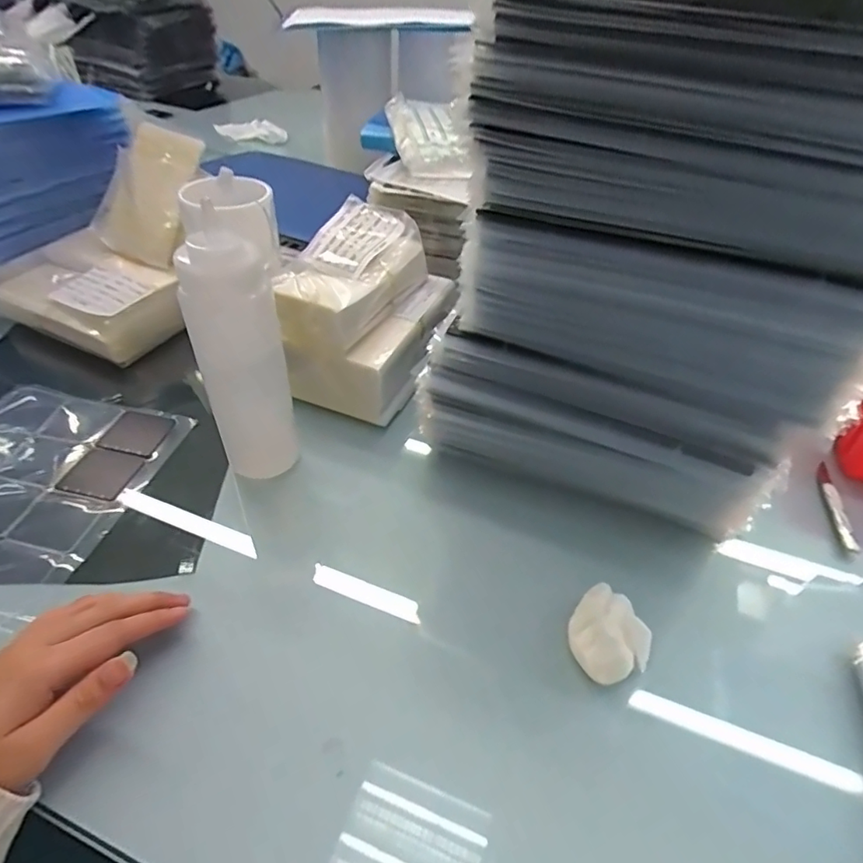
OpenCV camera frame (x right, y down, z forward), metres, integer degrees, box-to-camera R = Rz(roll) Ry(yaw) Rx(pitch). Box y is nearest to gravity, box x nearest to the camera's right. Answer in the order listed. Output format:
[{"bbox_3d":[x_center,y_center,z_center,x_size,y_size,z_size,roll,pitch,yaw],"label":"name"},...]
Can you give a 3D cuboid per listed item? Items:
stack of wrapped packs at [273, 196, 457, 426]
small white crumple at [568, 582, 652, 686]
[{"bbox_3d":[-0.070,-0.120,0.543,0.122,0.148,0.195,17,44,14],"label":"stack of wrapped packs"},{"bbox_3d":[0.125,0.134,0.360,0.051,0.032,0.062,27,47,22],"label":"small white crumple"}]

